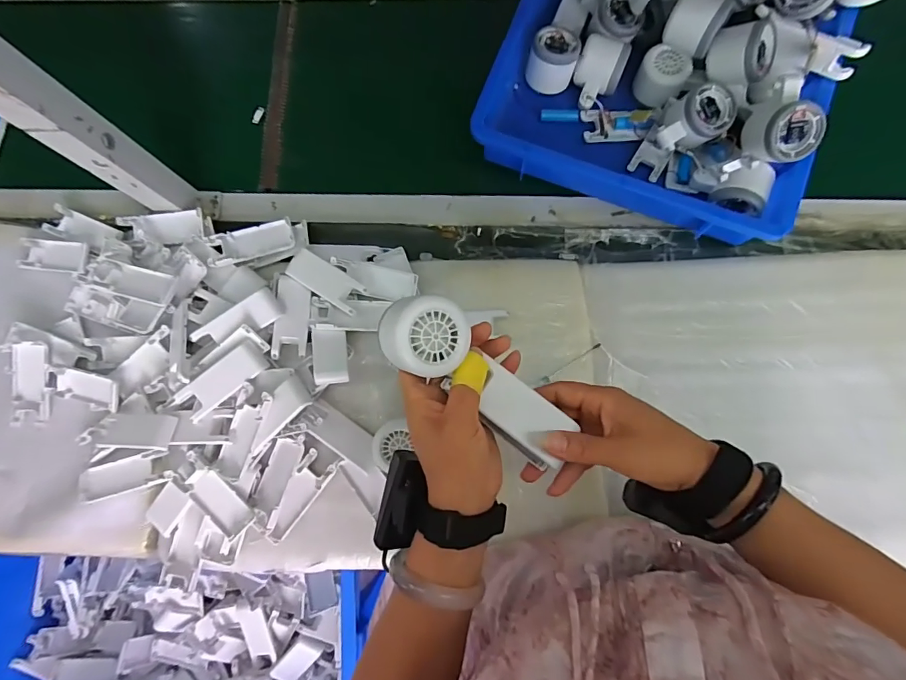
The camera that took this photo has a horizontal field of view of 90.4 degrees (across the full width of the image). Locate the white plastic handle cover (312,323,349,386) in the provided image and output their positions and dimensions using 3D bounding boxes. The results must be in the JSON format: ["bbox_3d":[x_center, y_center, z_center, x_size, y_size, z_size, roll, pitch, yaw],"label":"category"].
[{"bbox_3d":[-0.141,0.015,0.515,0.038,0.013,0.069,-8,80,0],"label":"white plastic handle cover"}]

